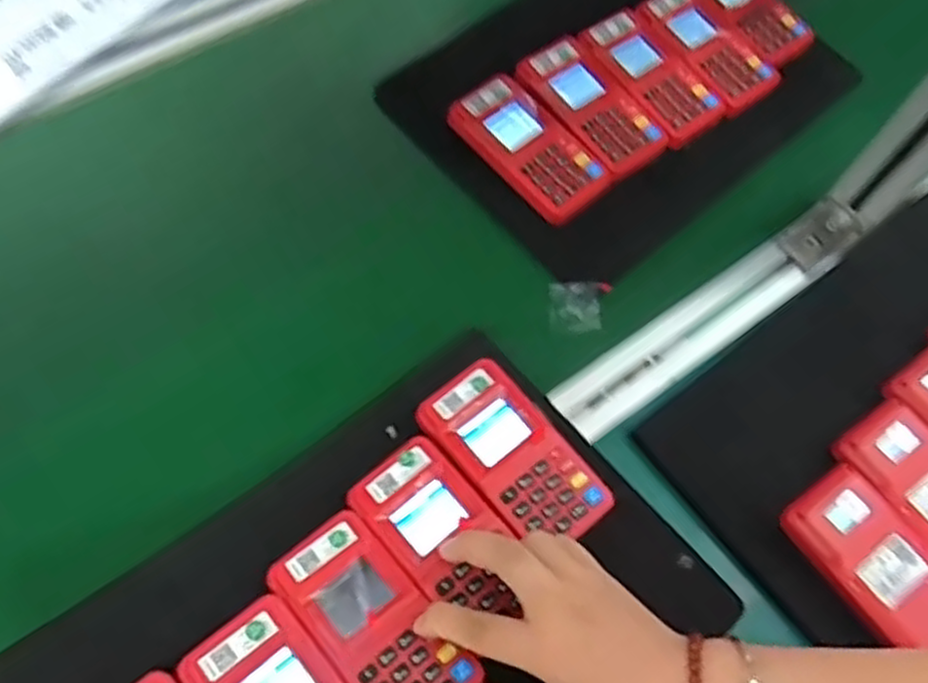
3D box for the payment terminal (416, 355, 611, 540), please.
[{"bbox_3d":[0.031,0.074,0.480,0.063,0.027,0.123,-39,74,-17],"label":"payment terminal"}]

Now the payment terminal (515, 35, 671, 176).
[{"bbox_3d":[0.099,-0.185,0.596,0.066,0.015,0.122,-36,73,-16],"label":"payment terminal"}]

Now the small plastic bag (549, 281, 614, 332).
[{"bbox_3d":[0.083,-0.025,0.552,0.043,0.010,0.035,-2,89,26],"label":"small plastic bag"}]

